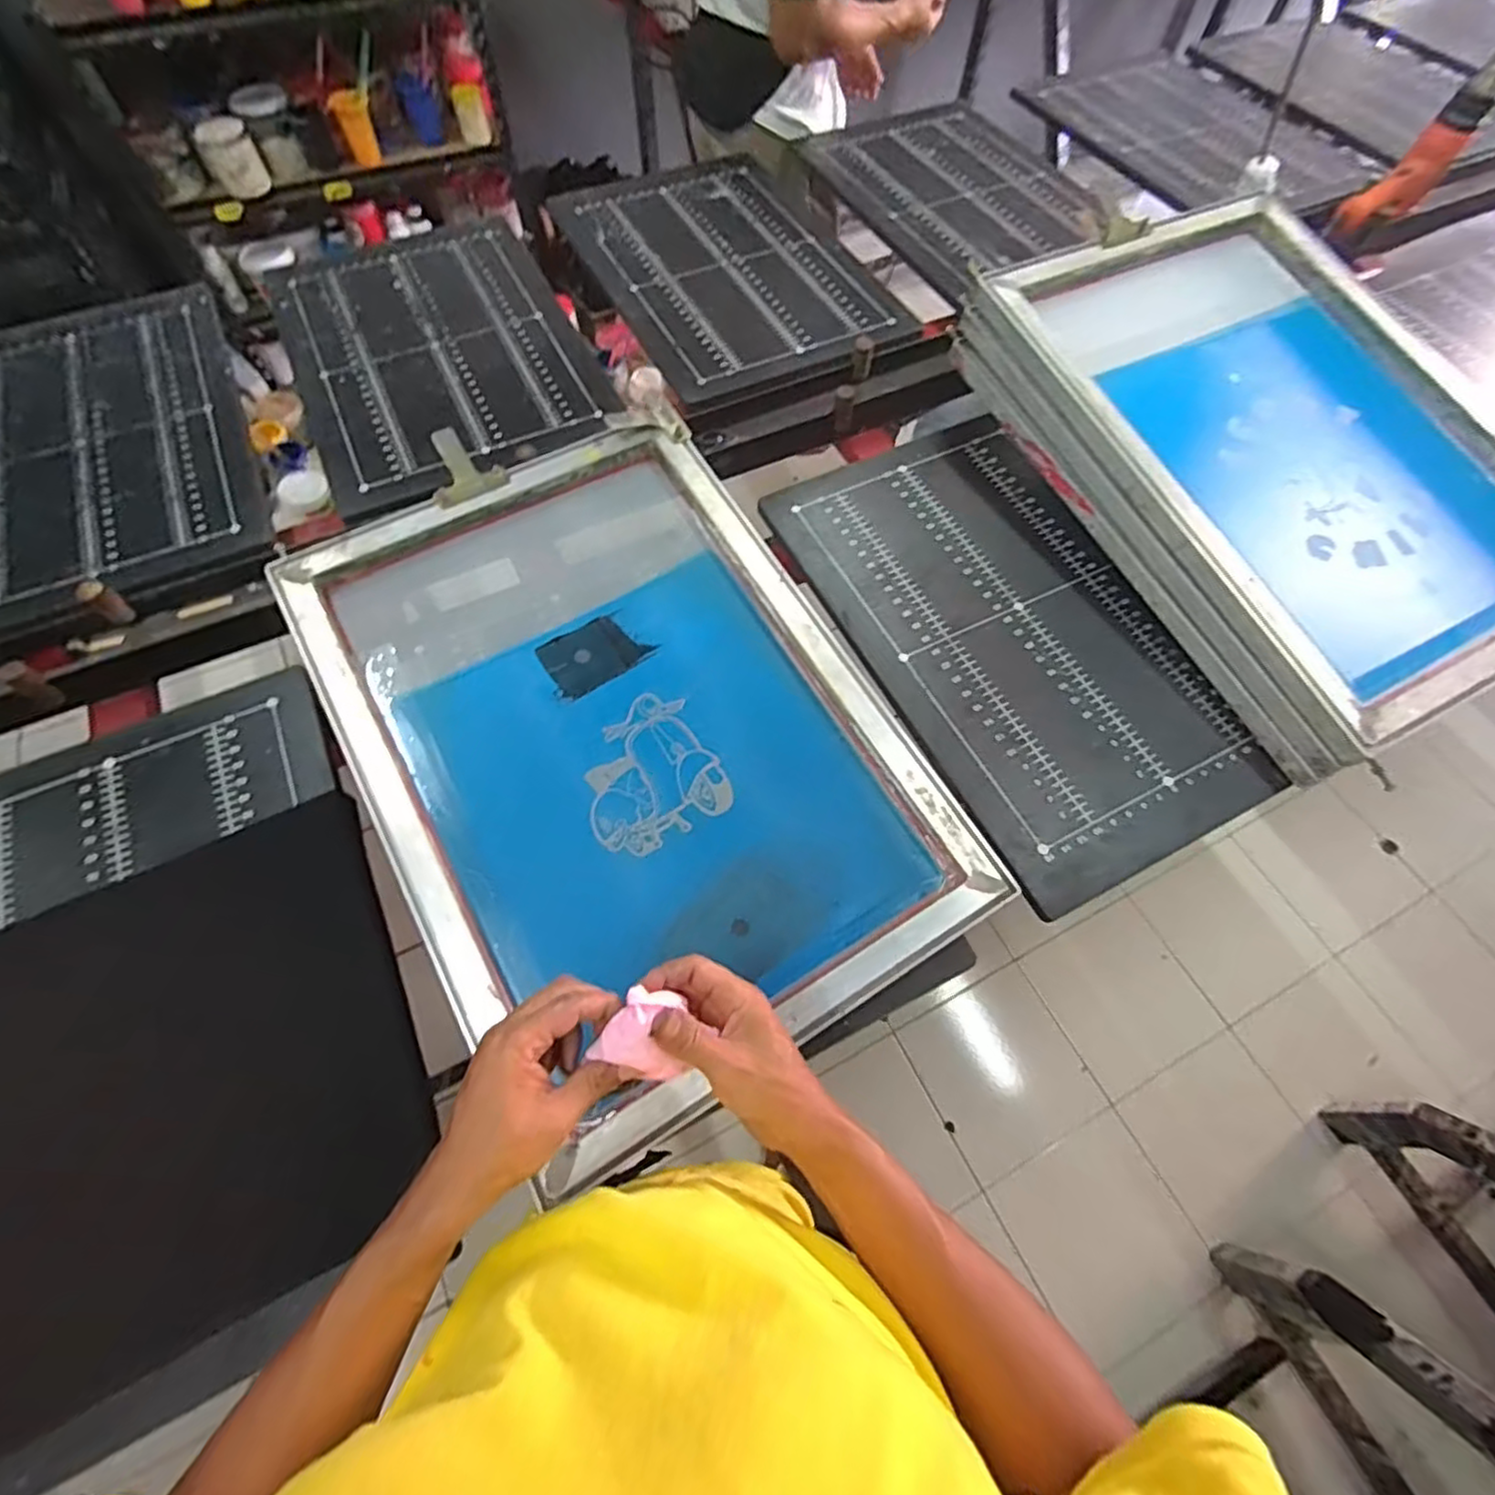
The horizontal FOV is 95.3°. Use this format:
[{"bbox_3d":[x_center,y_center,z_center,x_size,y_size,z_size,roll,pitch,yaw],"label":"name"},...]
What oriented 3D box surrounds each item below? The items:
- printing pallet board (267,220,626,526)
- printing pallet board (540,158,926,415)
[{"bbox_3d":[-0.469,-0.607,1.003,0.385,0.016,0.597,-24,66,-12],"label":"printing pallet board"},{"bbox_3d":[-0.018,-0.777,1.084,0.416,0.034,0.696,-22,65,-12],"label":"printing pallet board"}]

